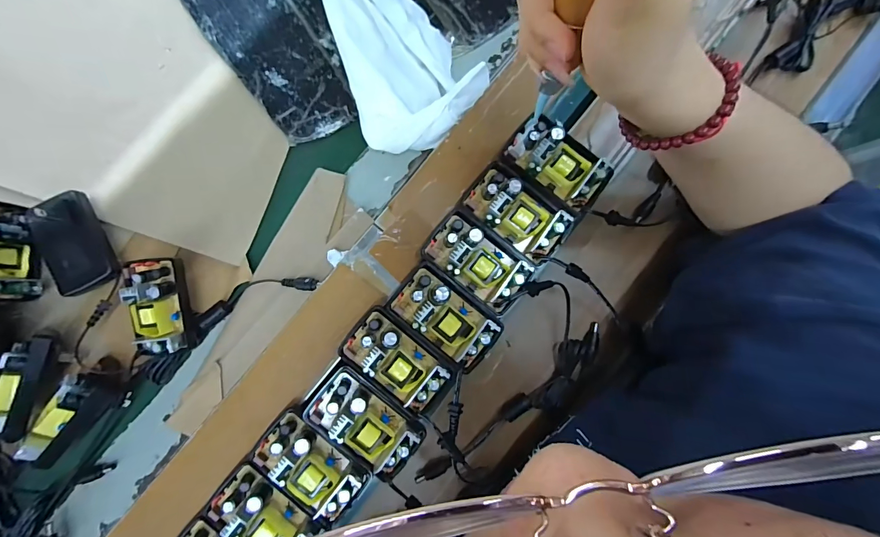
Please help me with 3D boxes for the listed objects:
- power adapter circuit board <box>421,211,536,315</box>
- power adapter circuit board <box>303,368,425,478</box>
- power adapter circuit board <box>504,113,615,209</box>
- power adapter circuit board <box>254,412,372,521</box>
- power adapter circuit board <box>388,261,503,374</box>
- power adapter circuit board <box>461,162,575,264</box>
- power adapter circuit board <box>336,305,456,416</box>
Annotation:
[{"bbox_3d":[0.030,-0.007,0.293,0.081,0.022,0.047,38,85,-1],"label":"power adapter circuit board"},{"bbox_3d":[-0.055,0.112,0.279,0.079,0.023,0.046,37,85,-1],"label":"power adapter circuit board"},{"bbox_3d":[0.095,-0.086,0.302,0.080,0.020,0.046,36,85,-1],"label":"power adapter circuit board"},{"bbox_3d":[-0.094,0.144,0.278,0.077,0.026,0.039,36,85,-1],"label":"power adapter circuit board"},{"bbox_3d":[0.005,0.035,0.288,0.083,0.023,0.046,40,85,-1],"label":"power adapter circuit board"},{"bbox_3d":[0.061,-0.045,0.296,0.081,0.019,0.050,34,85,-1],"label":"power adapter circuit board"},{"bbox_3d":[-0.031,0.069,0.286,0.082,0.021,0.046,38,85,-1],"label":"power adapter circuit board"}]

